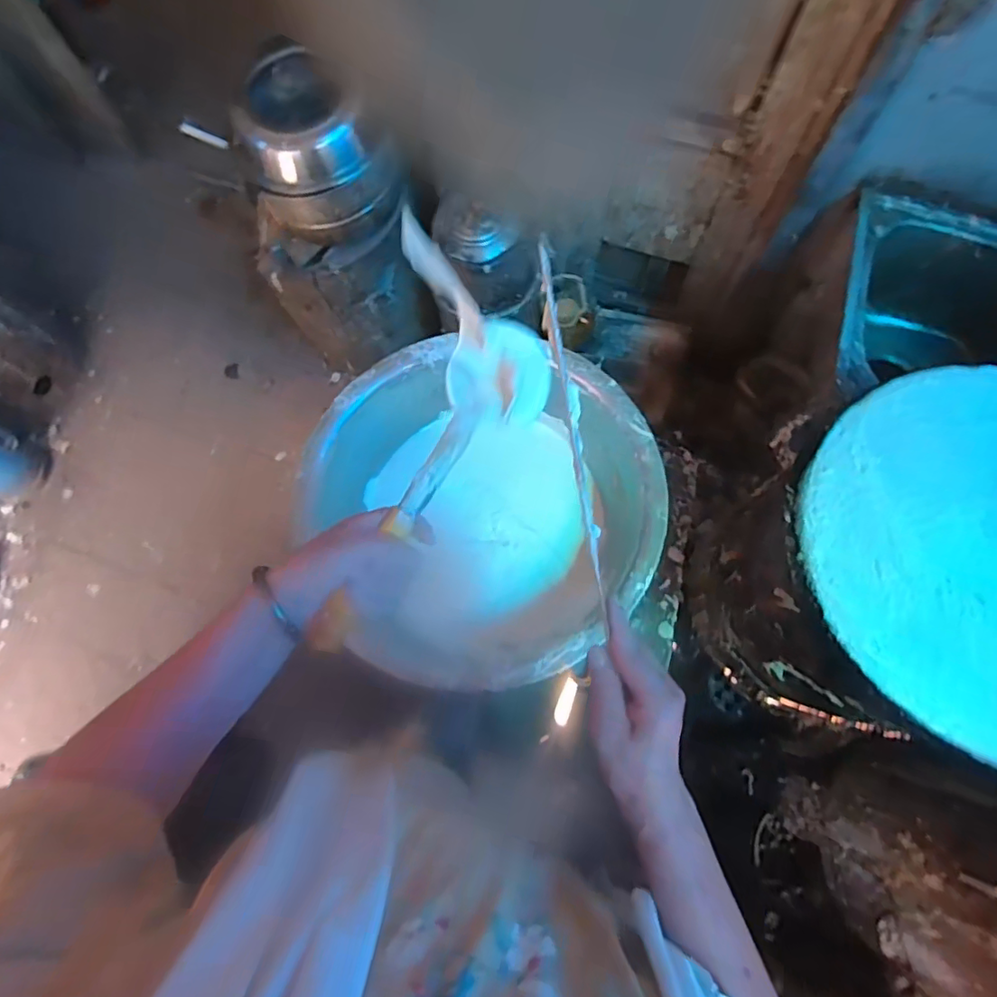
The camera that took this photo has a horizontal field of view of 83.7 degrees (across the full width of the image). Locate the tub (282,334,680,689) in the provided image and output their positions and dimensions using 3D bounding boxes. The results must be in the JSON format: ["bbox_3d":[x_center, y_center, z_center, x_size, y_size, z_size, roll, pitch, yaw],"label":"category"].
[{"bbox_3d":[-0.009,0.006,0.836,0.445,0.194,0.481,0,73,2],"label":"tub"}]

